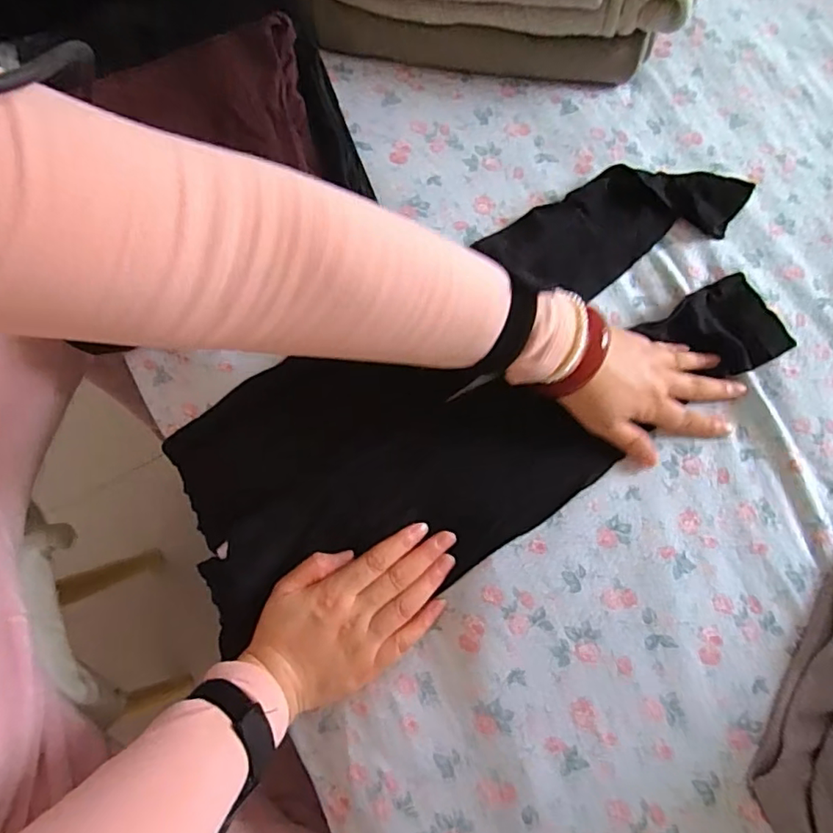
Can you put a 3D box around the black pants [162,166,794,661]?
[{"bbox_3d":[0.051,-0.013,0.450,0.537,0.065,0.210,-31,76,-4],"label":"black pants"}]

